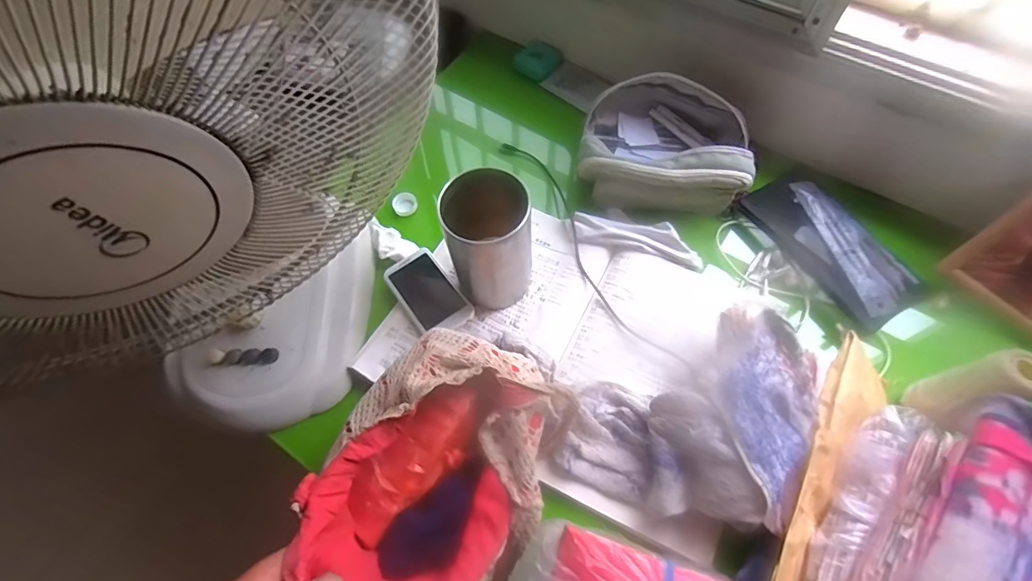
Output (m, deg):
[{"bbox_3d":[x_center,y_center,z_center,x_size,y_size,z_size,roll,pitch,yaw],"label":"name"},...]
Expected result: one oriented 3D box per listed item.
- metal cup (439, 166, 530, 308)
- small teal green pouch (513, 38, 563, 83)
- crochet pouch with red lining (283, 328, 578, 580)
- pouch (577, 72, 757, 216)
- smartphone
[{"bbox_3d":[-0.027,-0.050,0.505,0.084,0.148,0.082,-1,63,2],"label":"metal cup"},{"bbox_3d":[0.034,-0.373,0.753,0.061,0.031,0.066,33,69,17],"label":"small teal green pouch"},{"bbox_3d":[-0.056,0.116,0.327,0.153,0.096,0.182,24,67,14],"label":"crochet pouch with red lining"},{"bbox_3d":[0.194,-0.192,0.612,0.203,0.066,0.163,8,64,7],"label":"pouch"},{"bbox_3d":[-0.104,0.003,0.556,0.066,0.014,0.116,-34,67,-13],"label":"smartphone"}]

